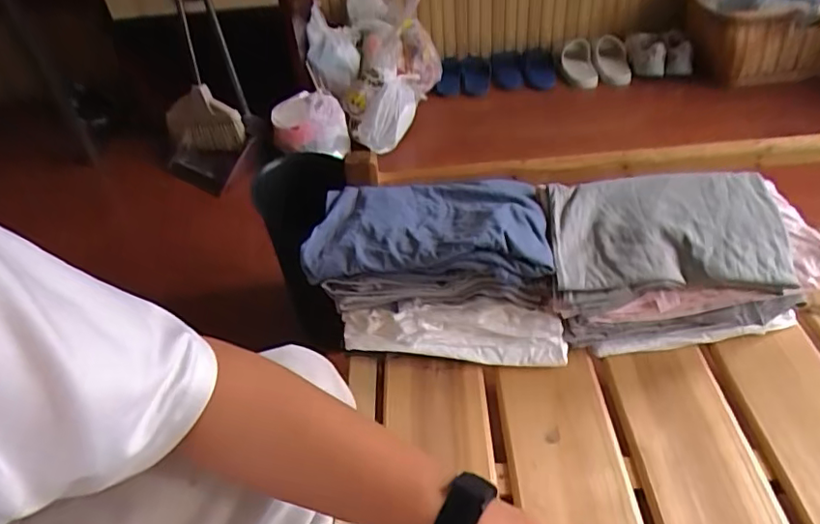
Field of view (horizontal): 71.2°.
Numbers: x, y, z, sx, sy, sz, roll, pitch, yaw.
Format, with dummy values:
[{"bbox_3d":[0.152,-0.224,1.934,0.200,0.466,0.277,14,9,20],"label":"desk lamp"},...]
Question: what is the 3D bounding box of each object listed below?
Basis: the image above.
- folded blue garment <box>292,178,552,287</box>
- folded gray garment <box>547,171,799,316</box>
[{"bbox_3d":[0.019,-0.054,0.665,0.267,0.051,0.150,-2,43,5],"label":"folded blue garment"},{"bbox_3d":[0.281,-0.039,0.651,0.246,0.039,0.169,-6,48,6],"label":"folded gray garment"}]

